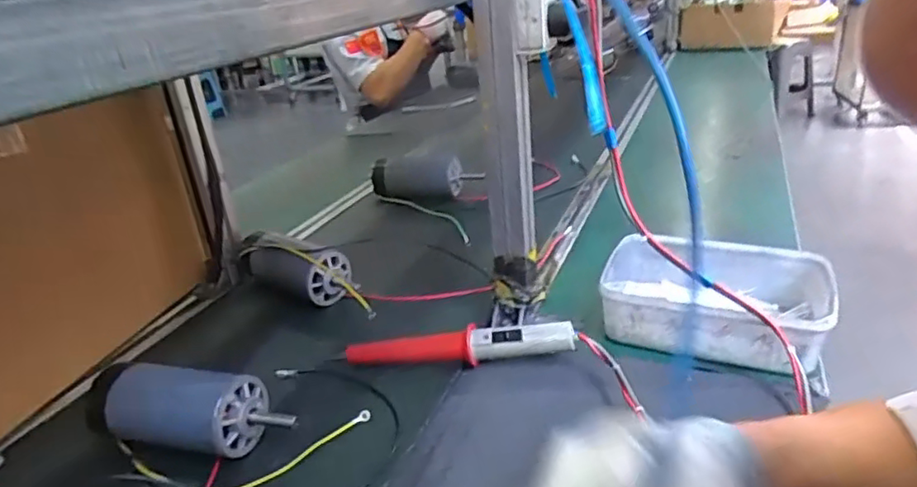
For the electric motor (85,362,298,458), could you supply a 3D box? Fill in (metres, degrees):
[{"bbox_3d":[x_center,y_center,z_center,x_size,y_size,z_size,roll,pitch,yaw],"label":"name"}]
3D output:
[{"bbox_3d":[-0.259,0.161,0.580,0.224,0.070,0.063,-2,23,14],"label":"electric motor"}]

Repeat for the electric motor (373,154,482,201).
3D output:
[{"bbox_3d":[-0.062,-0.125,1.139,0.206,0.077,0.075,-5,25,3],"label":"electric motor"}]

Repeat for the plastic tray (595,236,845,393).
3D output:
[{"bbox_3d":[0.269,0.060,0.658,0.232,0.064,0.163,8,29,28],"label":"plastic tray"}]

